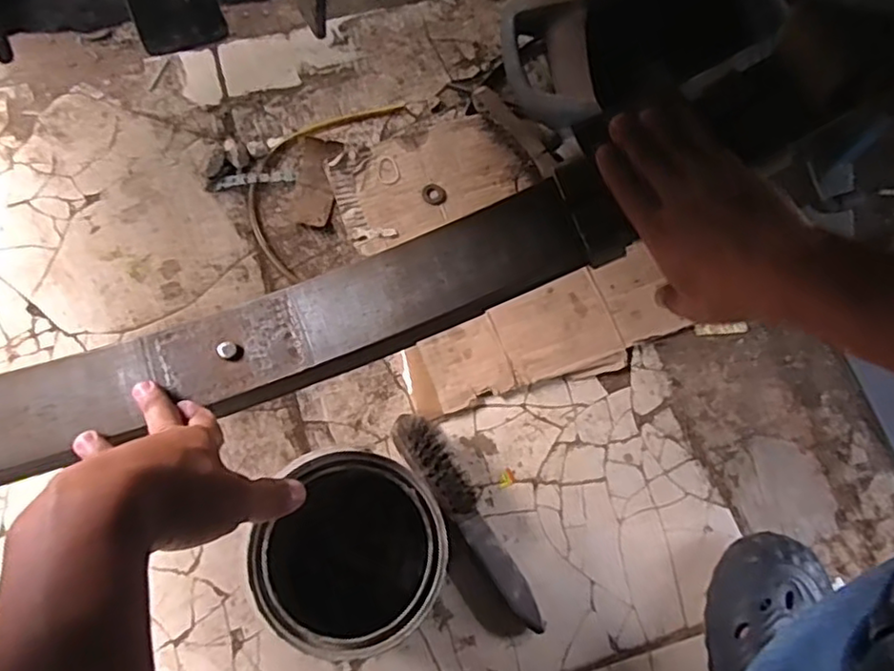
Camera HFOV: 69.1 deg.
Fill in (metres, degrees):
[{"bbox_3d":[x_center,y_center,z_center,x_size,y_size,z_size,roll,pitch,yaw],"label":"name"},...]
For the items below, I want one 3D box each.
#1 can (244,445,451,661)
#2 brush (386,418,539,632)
[{"bbox_3d":[-0.082,0.189,0.573,0.150,0.157,0.145,1,72,-2],"label":"can"},{"bbox_3d":[0.023,0.179,0.639,0.049,0.043,0.238,-34,76,-12],"label":"brush"}]

